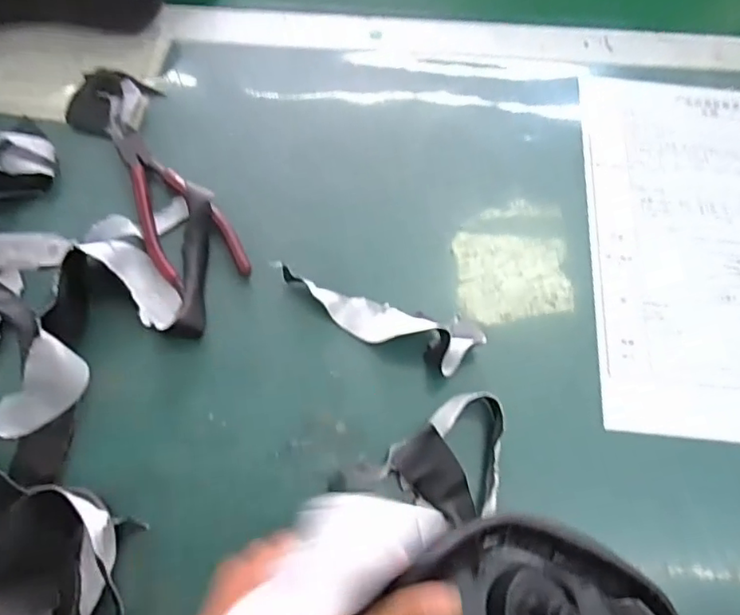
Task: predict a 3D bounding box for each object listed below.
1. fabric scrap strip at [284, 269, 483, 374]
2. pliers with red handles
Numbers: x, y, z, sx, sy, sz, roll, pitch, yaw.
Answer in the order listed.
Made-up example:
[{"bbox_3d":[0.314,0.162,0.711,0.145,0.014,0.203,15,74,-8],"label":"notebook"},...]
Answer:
[{"bbox_3d":[0.005,0.004,0.375,0.131,0.020,0.037,25,67,8],"label":"fabric scrap strip"},{"bbox_3d":[-0.144,-0.087,0.406,0.055,0.010,0.178,-25,70,-14],"label":"pliers with red handles"}]

